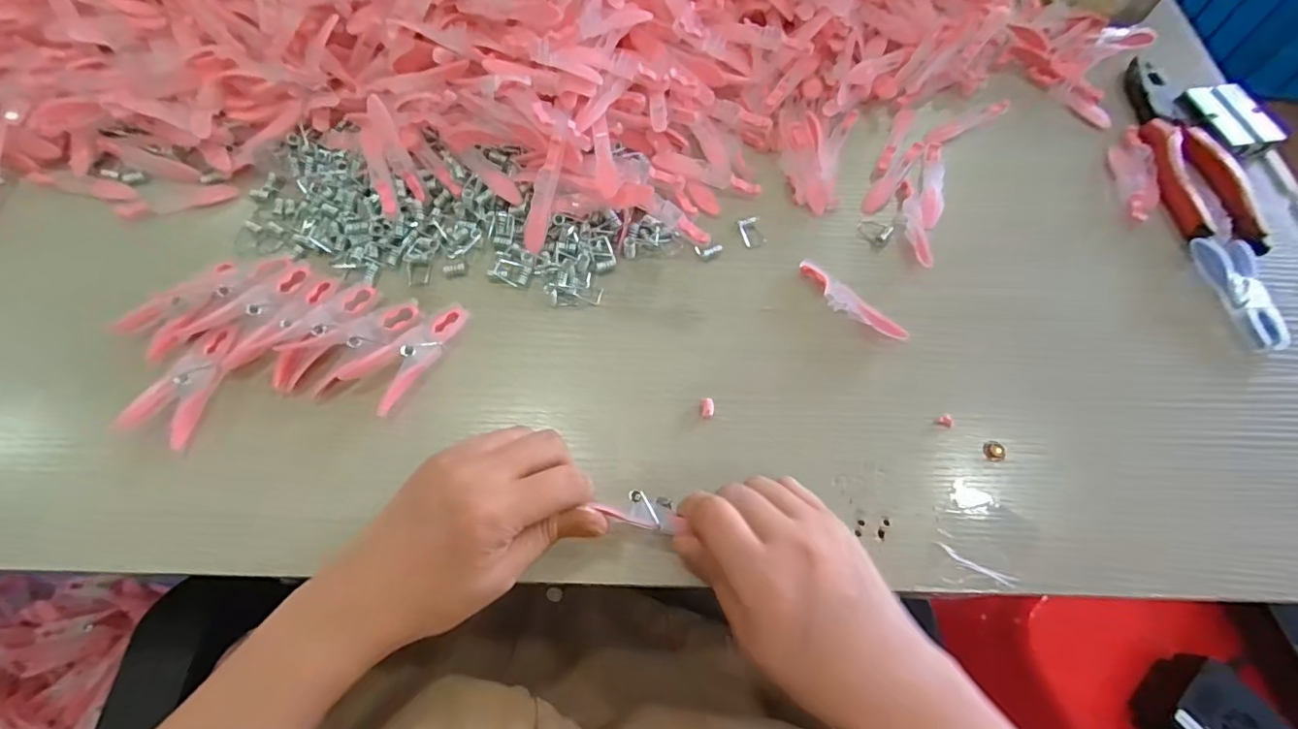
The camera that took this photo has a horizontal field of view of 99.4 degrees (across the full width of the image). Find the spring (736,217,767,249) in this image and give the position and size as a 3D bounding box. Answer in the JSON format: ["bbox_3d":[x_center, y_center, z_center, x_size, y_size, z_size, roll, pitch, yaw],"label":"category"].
[{"bbox_3d":[0.071,-0.091,0.378,0.017,0.004,0.024,-12,65,-6],"label":"spring"}]

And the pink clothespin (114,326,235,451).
[{"bbox_3d":[-0.273,0.010,0.326,0.036,0.013,0.072,18,65,9],"label":"pink clothespin"}]

